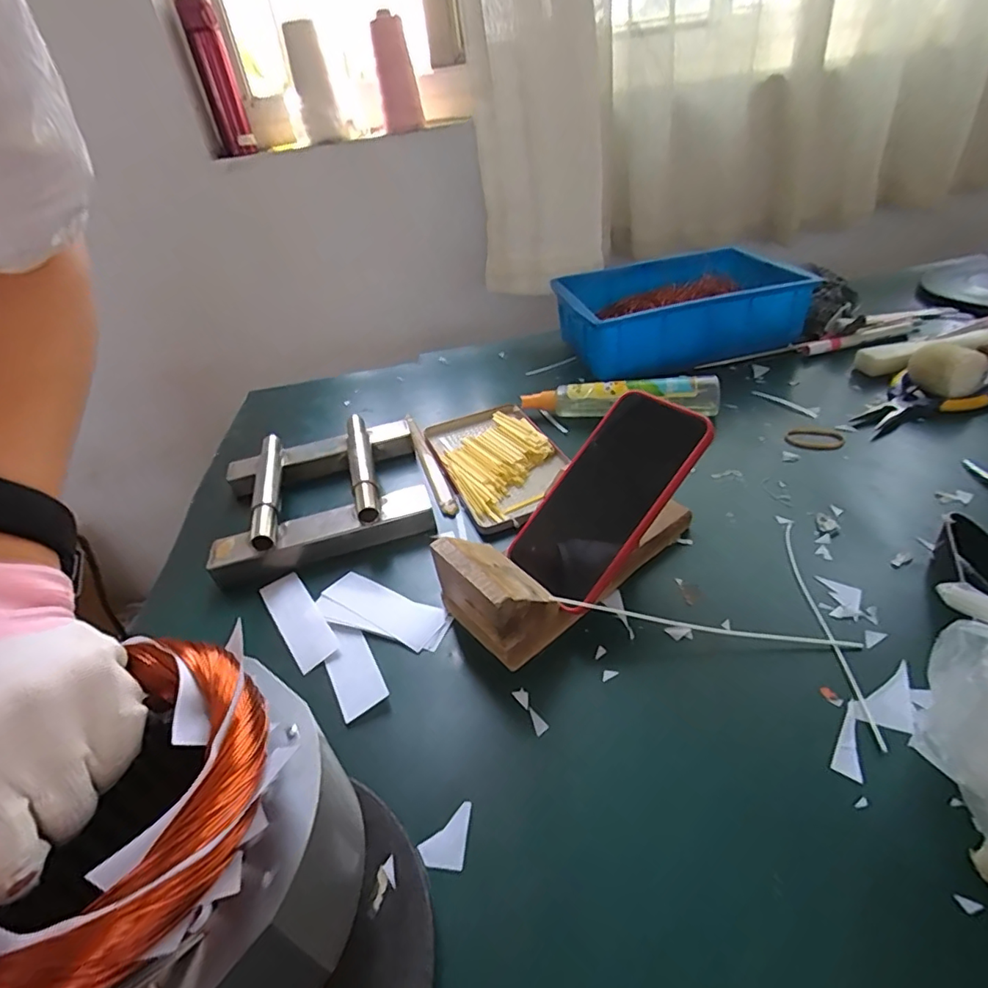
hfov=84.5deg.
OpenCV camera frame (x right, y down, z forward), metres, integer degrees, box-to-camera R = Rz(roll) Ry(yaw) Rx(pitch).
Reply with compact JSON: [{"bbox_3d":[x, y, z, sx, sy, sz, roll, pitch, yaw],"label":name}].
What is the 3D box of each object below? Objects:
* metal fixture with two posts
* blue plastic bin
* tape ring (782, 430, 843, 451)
[{"bbox_3d":[-0.165,-0.011,0.542,0.210,0.040,0.184,-14,37,-8],"label":"metal fixture with two posts"},{"bbox_3d":[0.239,-0.244,0.735,0.295,0.089,0.204,-10,37,-4],"label":"blue plastic bin"},{"bbox_3d":[0.315,-0.055,0.536,0.049,0.004,0.043,19,44,31],"label":"tape ring"}]

